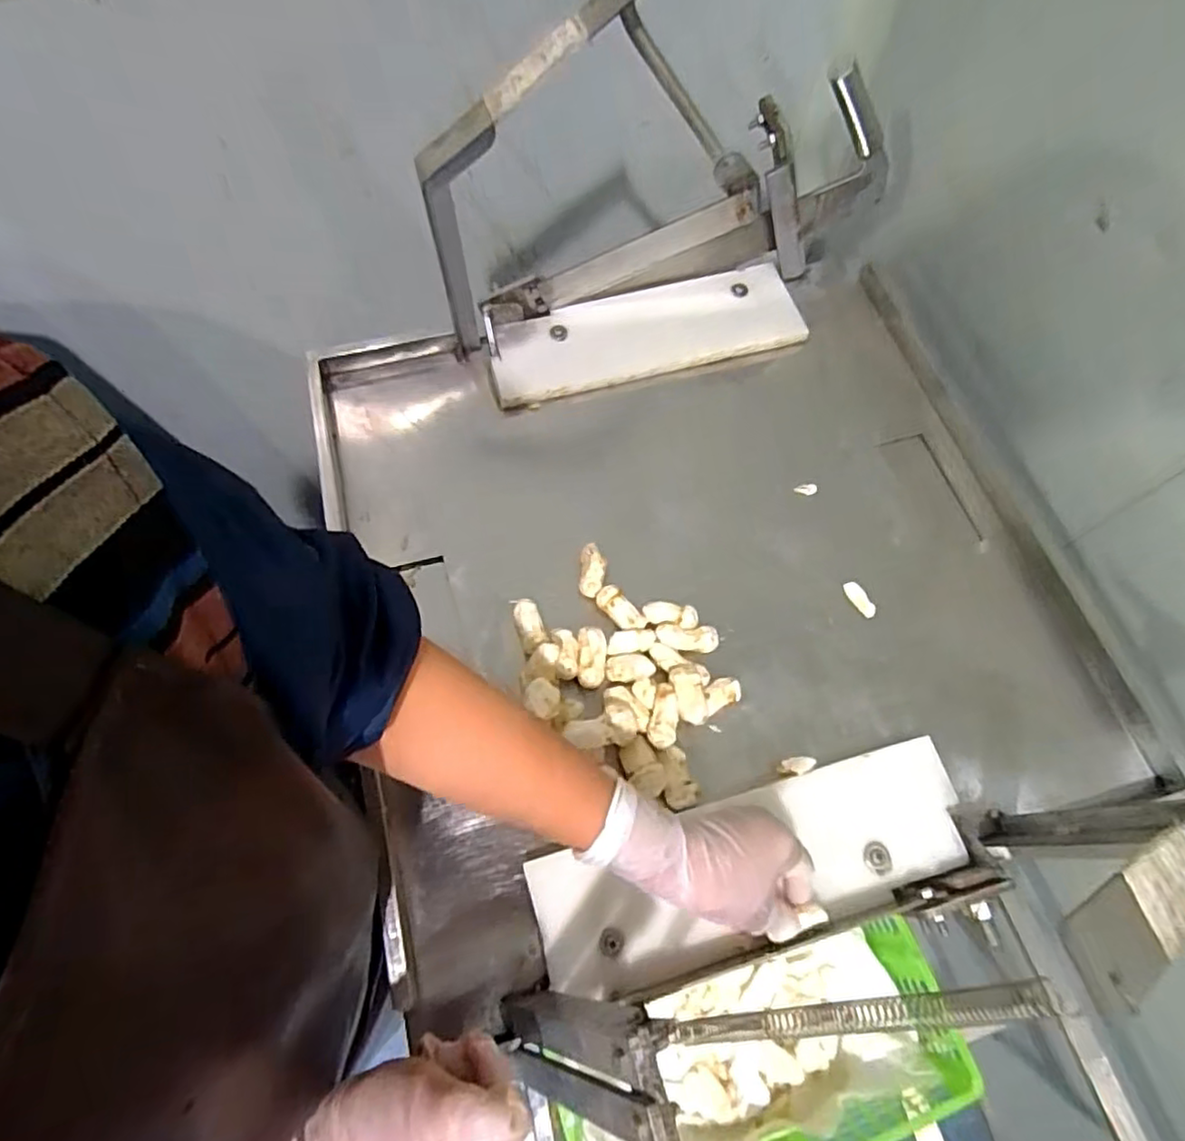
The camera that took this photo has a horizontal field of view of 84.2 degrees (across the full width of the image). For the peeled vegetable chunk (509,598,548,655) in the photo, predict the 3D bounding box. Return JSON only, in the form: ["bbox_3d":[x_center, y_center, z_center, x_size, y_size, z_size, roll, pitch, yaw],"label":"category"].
[{"bbox_3d":[-0.052,0.045,0.536,0.021,0.022,0.049,-15,68,-9],"label":"peeled vegetable chunk"}]

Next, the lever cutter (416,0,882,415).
[{"bbox_3d":[0.077,-0.299,0.552,0.421,0.262,0.116,-15,69,-5],"label":"lever cutter"}]

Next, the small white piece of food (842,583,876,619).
[{"bbox_3d":[0.229,0.025,0.561,0.016,0.004,0.034,-31,71,-15],"label":"small white piece of food"}]

